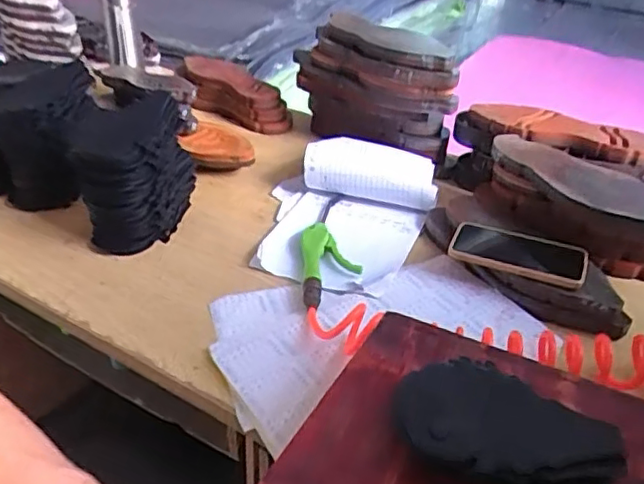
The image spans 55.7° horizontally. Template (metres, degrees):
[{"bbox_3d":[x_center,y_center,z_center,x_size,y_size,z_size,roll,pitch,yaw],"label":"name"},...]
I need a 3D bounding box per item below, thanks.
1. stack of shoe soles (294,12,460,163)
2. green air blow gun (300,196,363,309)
[{"bbox_3d":[0.090,-0.254,1.039,0.105,0.215,0.301,-23,42,-36],"label":"stack of shoe soles"},{"bbox_3d":[0.008,0.009,0.811,0.071,0.032,0.223,1,33,-6],"label":"green air blow gun"}]

